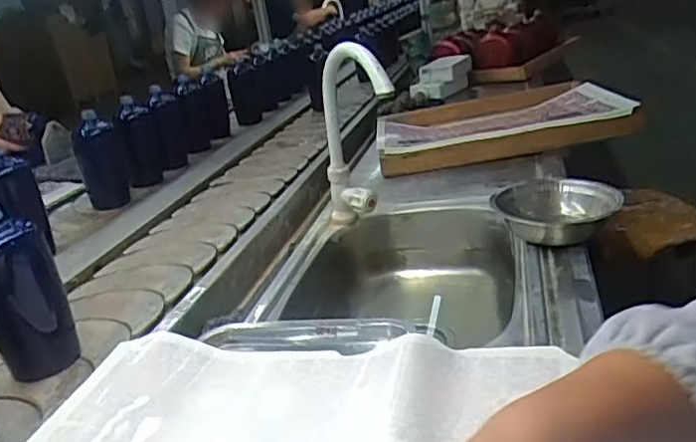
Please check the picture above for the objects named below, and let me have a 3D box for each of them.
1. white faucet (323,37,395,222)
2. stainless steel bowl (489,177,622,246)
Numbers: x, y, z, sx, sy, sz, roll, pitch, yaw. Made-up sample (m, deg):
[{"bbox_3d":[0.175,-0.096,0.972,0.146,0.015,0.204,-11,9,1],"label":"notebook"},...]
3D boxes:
[{"bbox_3d":[0.008,-0.125,0.925,0.059,0.322,0.155,-18,48,-25],"label":"white faucet"},{"bbox_3d":[0.287,-0.010,0.821,0.160,0.053,0.155,-26,29,-38],"label":"stainless steel bowl"}]

